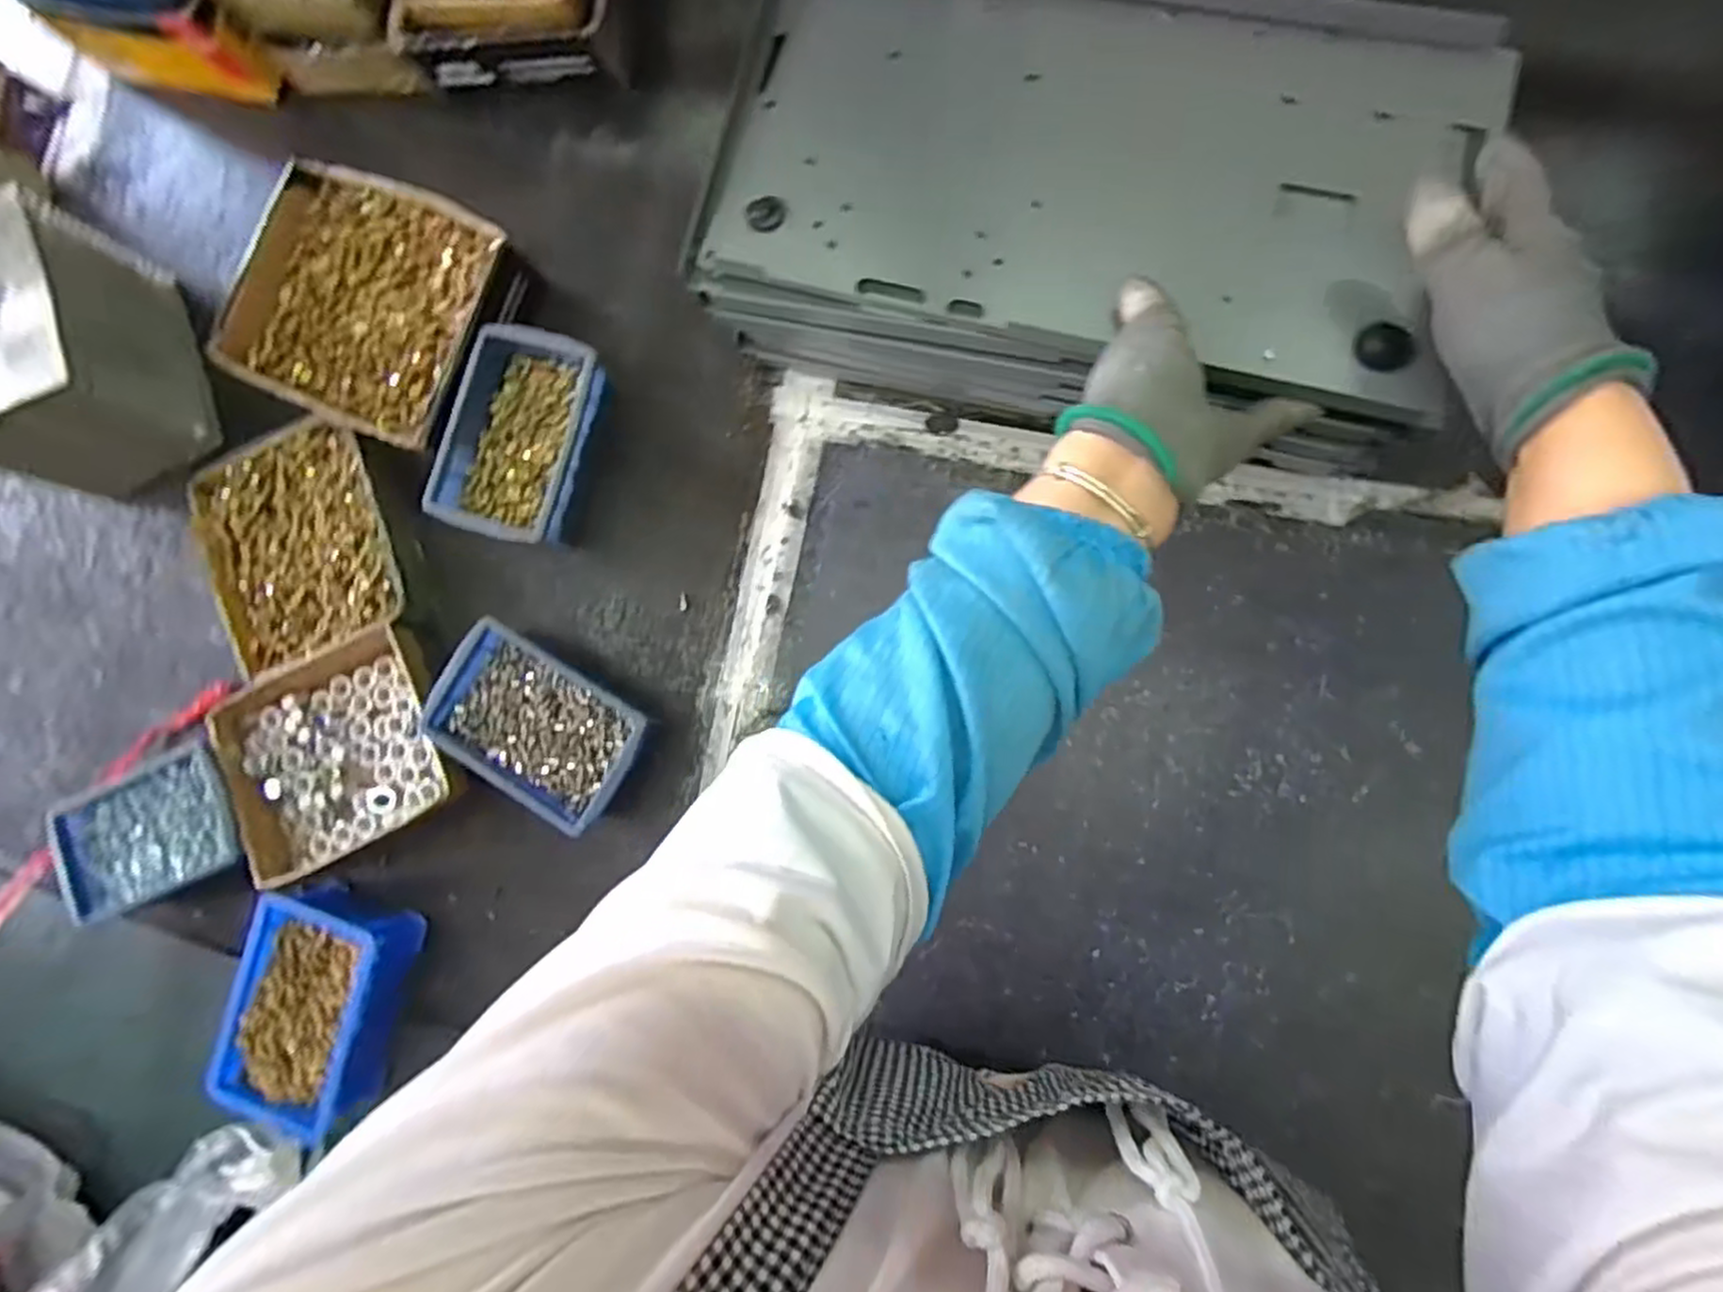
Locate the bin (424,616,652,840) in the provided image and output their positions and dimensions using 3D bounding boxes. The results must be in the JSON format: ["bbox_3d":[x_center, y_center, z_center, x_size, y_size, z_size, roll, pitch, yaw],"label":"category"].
[{"bbox_3d":[-0.221,0.058,0.525,0.144,0.049,0.097,31,91,9],"label":"bin"}]

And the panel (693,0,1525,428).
[{"bbox_3d":[0.130,-0.289,0.447,0.414,0.025,0.251,15,80,9],"label":"panel"}]

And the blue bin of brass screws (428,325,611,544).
[{"bbox_3d":[-0.239,-0.149,0.540,0.100,0.047,0.151,14,88,9],"label":"blue bin of brass screws"}]

